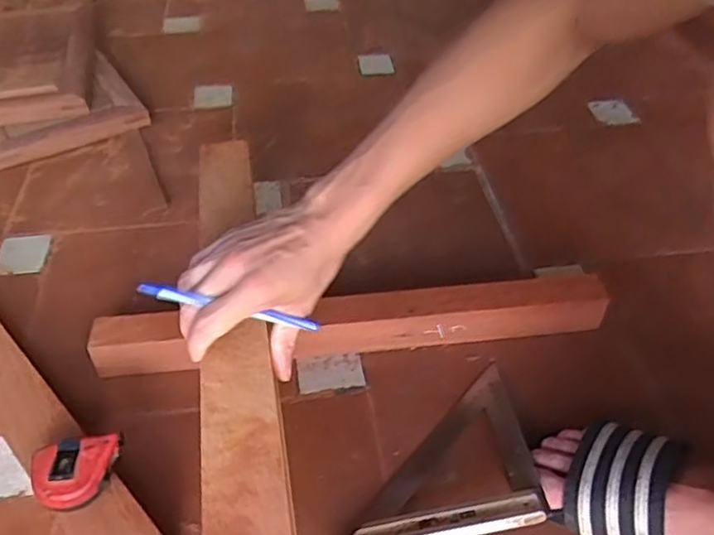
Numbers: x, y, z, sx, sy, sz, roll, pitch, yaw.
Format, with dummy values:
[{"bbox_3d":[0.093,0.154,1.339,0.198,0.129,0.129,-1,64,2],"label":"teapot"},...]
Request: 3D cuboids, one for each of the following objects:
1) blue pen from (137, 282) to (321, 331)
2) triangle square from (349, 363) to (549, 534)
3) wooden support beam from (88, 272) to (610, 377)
[{"bbox_3d":[-0.094,0.031,0.477,0.143,0.013,0.007,16,40,-23],"label":"blue pen"},{"bbox_3d":[0.109,0.194,0.573,0.133,0.023,0.246,11,38,42],"label":"triangle square"},{"bbox_3d":[-0.002,0.062,0.690,0.550,0.063,0.045,-4,45,-5],"label":"wooden support beam"}]

